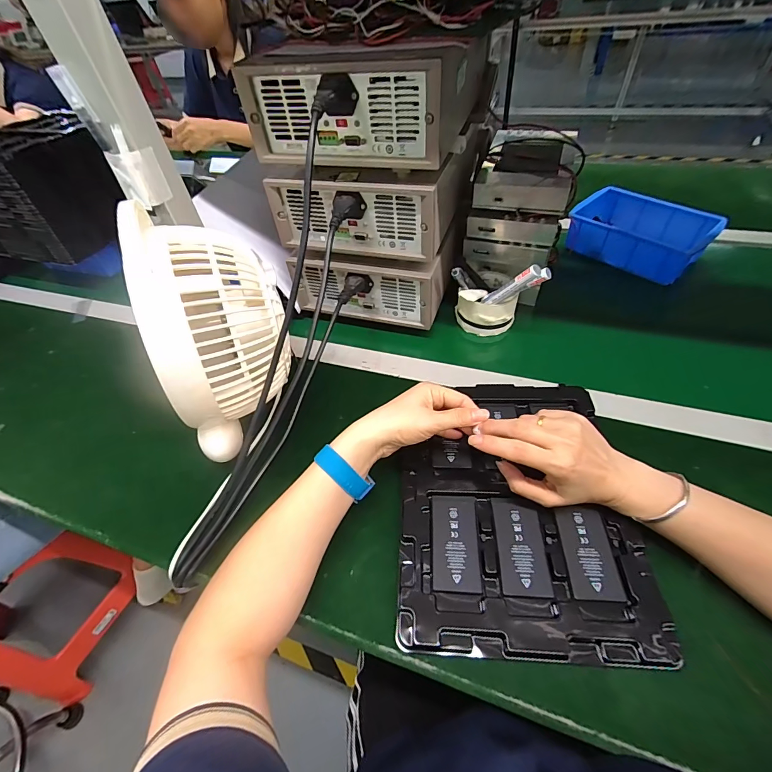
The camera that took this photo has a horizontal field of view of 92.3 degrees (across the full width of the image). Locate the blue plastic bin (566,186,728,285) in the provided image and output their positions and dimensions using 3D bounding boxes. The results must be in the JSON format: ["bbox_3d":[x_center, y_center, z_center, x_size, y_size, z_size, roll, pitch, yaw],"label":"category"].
[{"bbox_3d":[0.405,-0.247,0.603,0.128,0.062,0.188,-34,56,-22],"label":"blue plastic bin"}]

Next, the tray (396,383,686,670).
[{"bbox_3d":[0.125,0.110,0.376,0.219,0.024,0.272,0,50,4],"label":"tray"}]

